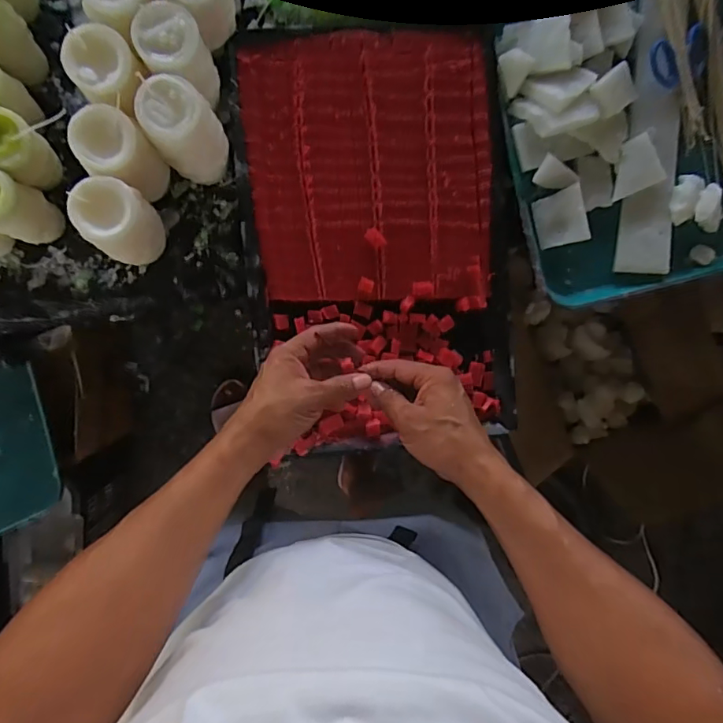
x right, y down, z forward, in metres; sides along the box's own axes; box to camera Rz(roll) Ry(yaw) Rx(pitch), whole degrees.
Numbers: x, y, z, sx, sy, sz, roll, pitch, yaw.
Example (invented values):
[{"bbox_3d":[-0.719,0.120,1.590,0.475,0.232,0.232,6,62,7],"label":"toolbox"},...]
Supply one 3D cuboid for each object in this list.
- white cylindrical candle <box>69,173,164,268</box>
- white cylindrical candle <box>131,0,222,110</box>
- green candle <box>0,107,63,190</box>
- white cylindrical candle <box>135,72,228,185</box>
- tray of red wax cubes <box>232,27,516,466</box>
[{"bbox_3d":[-0.242,-0.138,0.511,0.060,0.115,0.070,23,93,-4],"label":"white cylindrical candle"},{"bbox_3d":[-0.178,-0.298,0.497,0.058,0.092,0.061,0,95,-3],"label":"white cylindrical candle"},{"bbox_3d":[-0.334,-0.208,0.493,0.046,0.085,0.050,35,92,-5],"label":"green candle"},{"bbox_3d":[-0.177,-0.230,0.509,0.069,0.102,0.073,-34,95,0],"label":"white cylindrical candle"},{"bbox_3d":[0.019,-0.137,0.577,0.289,0.020,0.463,-3,95,-3],"label":"tray of red wax cubes"}]

